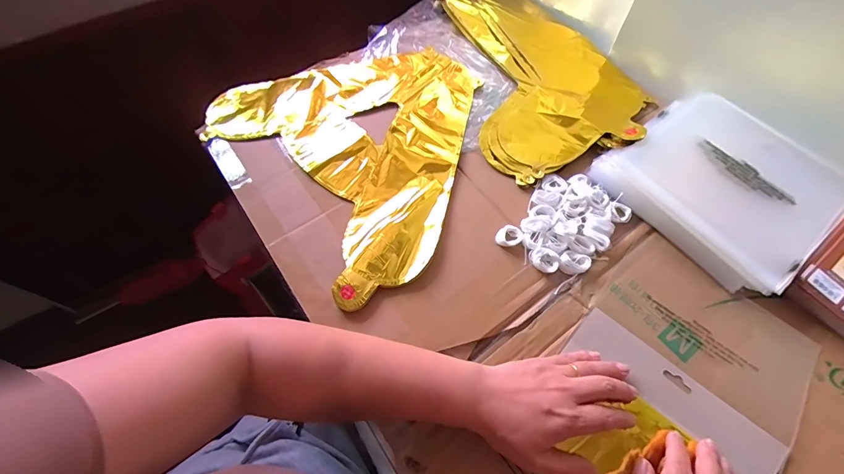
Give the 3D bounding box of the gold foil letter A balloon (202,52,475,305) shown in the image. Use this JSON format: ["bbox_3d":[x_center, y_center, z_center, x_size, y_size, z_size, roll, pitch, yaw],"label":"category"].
[{"bbox_3d":[-0.064,-0.148,0.514,0.342,0.017,0.388,-38,68,-18],"label":"gold foil letter A balloon"}]

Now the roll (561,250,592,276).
[{"bbox_3d":[0.167,0.029,0.419,0.029,0.008,0.029,0,62,0],"label":"roll"}]

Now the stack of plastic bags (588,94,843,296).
[{"bbox_3d":[0.362,-0.071,0.453,0.228,0.029,0.221,-36,67,-17],"label":"stack of plastic bags"}]

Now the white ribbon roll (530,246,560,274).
[{"bbox_3d":[0.135,0.025,0.419,0.026,0.009,0.031,-40,68,-19],"label":"white ribbon roll"}]

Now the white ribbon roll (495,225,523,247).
[{"bbox_3d":[0.100,0.000,0.436,0.025,0.007,0.029,39,69,19],"label":"white ribbon roll"}]

